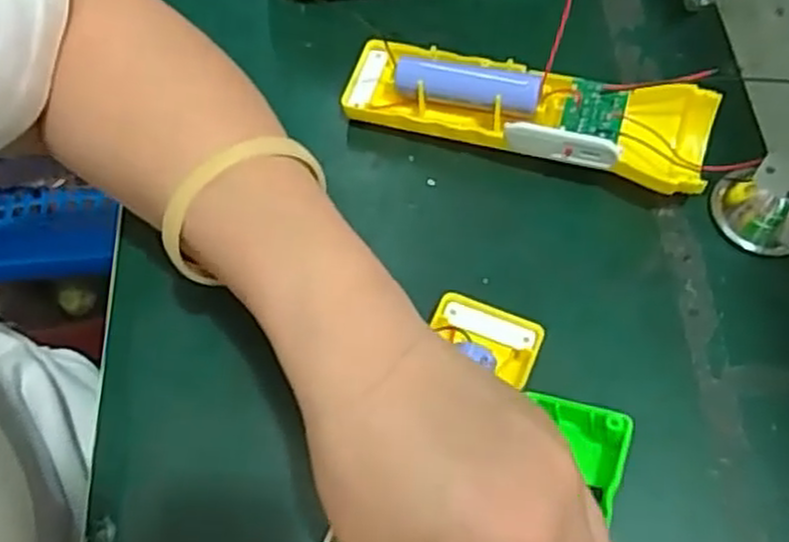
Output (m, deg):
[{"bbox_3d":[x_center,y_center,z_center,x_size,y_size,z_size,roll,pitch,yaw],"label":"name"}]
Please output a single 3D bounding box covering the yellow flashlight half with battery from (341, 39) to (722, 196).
[{"bbox_3d":[0.059,-0.076,0.345,0.160,0.035,0.049,17,65,11],"label":"yellow flashlight half with battery"}]

